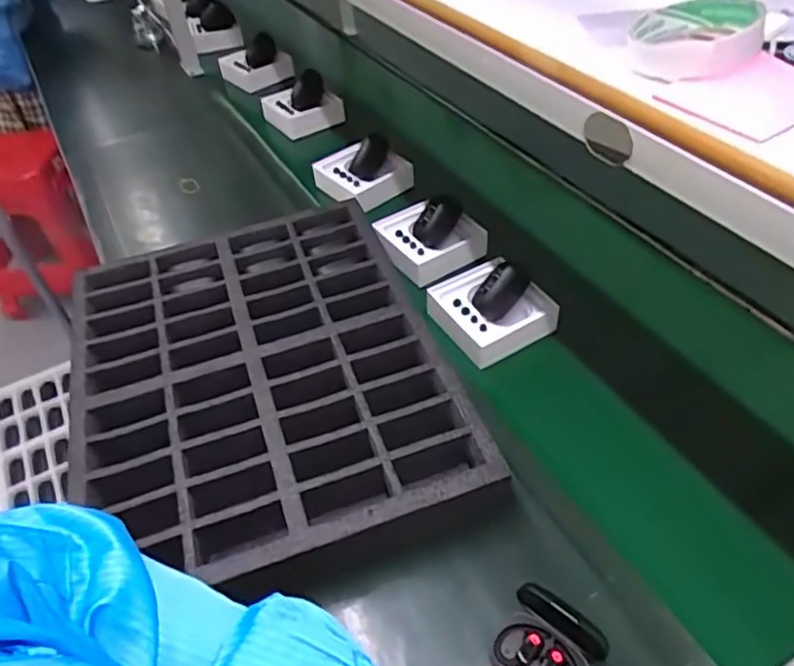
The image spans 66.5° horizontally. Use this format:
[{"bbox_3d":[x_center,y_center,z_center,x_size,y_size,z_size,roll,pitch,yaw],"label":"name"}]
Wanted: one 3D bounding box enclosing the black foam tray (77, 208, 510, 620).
[{"bbox_3d":[-0.174,0.039,0.755,0.443,0.048,0.567,-16,46,-9],"label":"black foam tray"}]

